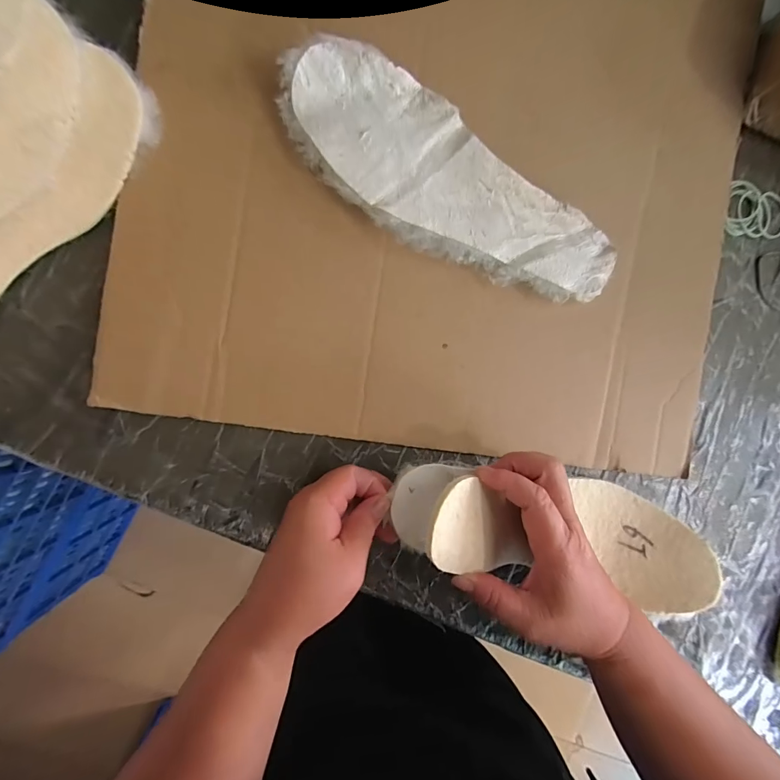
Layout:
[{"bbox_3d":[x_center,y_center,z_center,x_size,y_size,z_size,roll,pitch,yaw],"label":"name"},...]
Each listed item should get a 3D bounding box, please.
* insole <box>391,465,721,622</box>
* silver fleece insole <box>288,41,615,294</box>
[{"bbox_3d":[0.134,0.114,0.301,0.264,0.049,0.086,13,88,-16],"label":"insole"},{"bbox_3d":[0.047,-0.153,0.303,0.279,0.015,0.097,32,90,-8],"label":"silver fleece insole"}]

